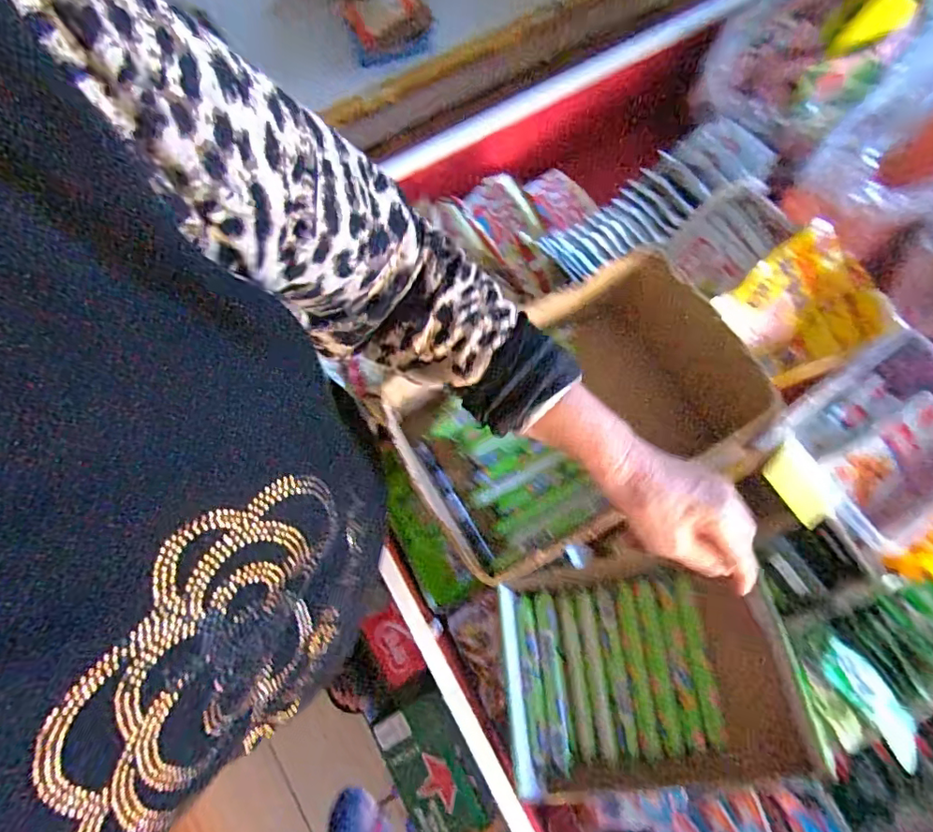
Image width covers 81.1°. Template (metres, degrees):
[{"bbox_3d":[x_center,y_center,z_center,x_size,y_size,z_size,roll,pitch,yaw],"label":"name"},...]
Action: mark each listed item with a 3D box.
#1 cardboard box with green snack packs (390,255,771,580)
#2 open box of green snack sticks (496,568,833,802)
[{"bbox_3d":[0.107,0.006,0.545,0.318,0.111,0.218,-30,76,-7],"label":"cardboard box with green snack packs"},{"bbox_3d":[0.163,0.233,0.499,0.246,0.049,0.197,-12,54,21],"label":"open box of green snack sticks"}]

